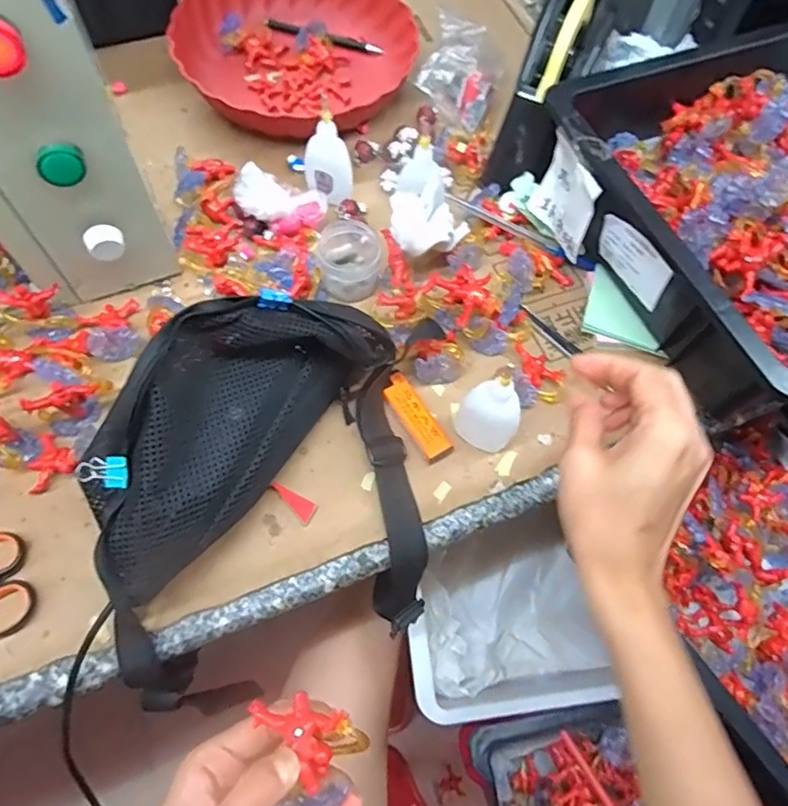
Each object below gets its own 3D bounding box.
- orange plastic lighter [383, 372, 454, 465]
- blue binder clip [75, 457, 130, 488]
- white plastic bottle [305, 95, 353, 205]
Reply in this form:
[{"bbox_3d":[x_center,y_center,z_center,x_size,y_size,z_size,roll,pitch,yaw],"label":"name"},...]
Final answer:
[{"bbox_3d":[0.016,0.011,0.447,0.023,0.011,0.074,-28,69,-15],"label":"orange plastic lighter"},{"bbox_3d":[-0.175,0.041,0.350,0.030,0.010,0.020,2,106,0],"label":"blue binder clip"},{"bbox_3d":[-0.057,-0.214,0.507,0.039,0.086,0.029,-9,65,-7],"label":"white plastic bottle"}]

